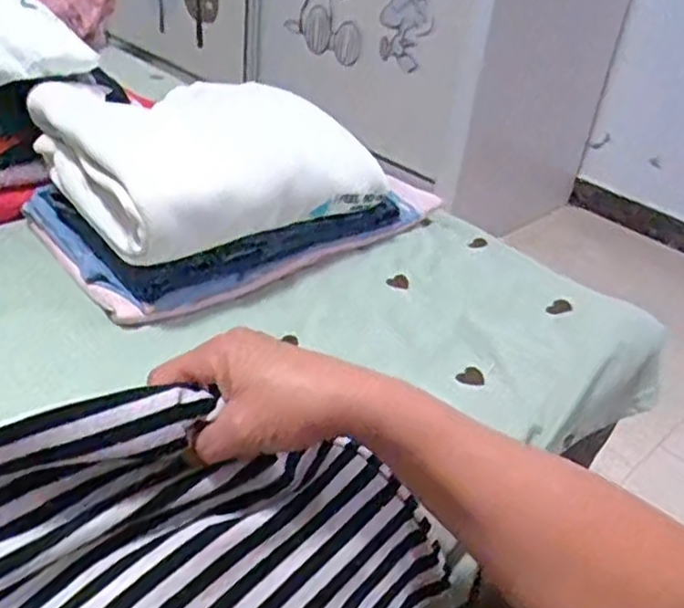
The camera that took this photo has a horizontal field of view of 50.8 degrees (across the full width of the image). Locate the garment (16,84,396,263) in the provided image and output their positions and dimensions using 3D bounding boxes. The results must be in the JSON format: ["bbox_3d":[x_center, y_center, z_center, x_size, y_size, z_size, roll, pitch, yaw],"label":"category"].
[{"bbox_3d":[-0.134,-0.156,0.715,0.289,0.063,0.264,-18,41,-33],"label":"garment"}]

